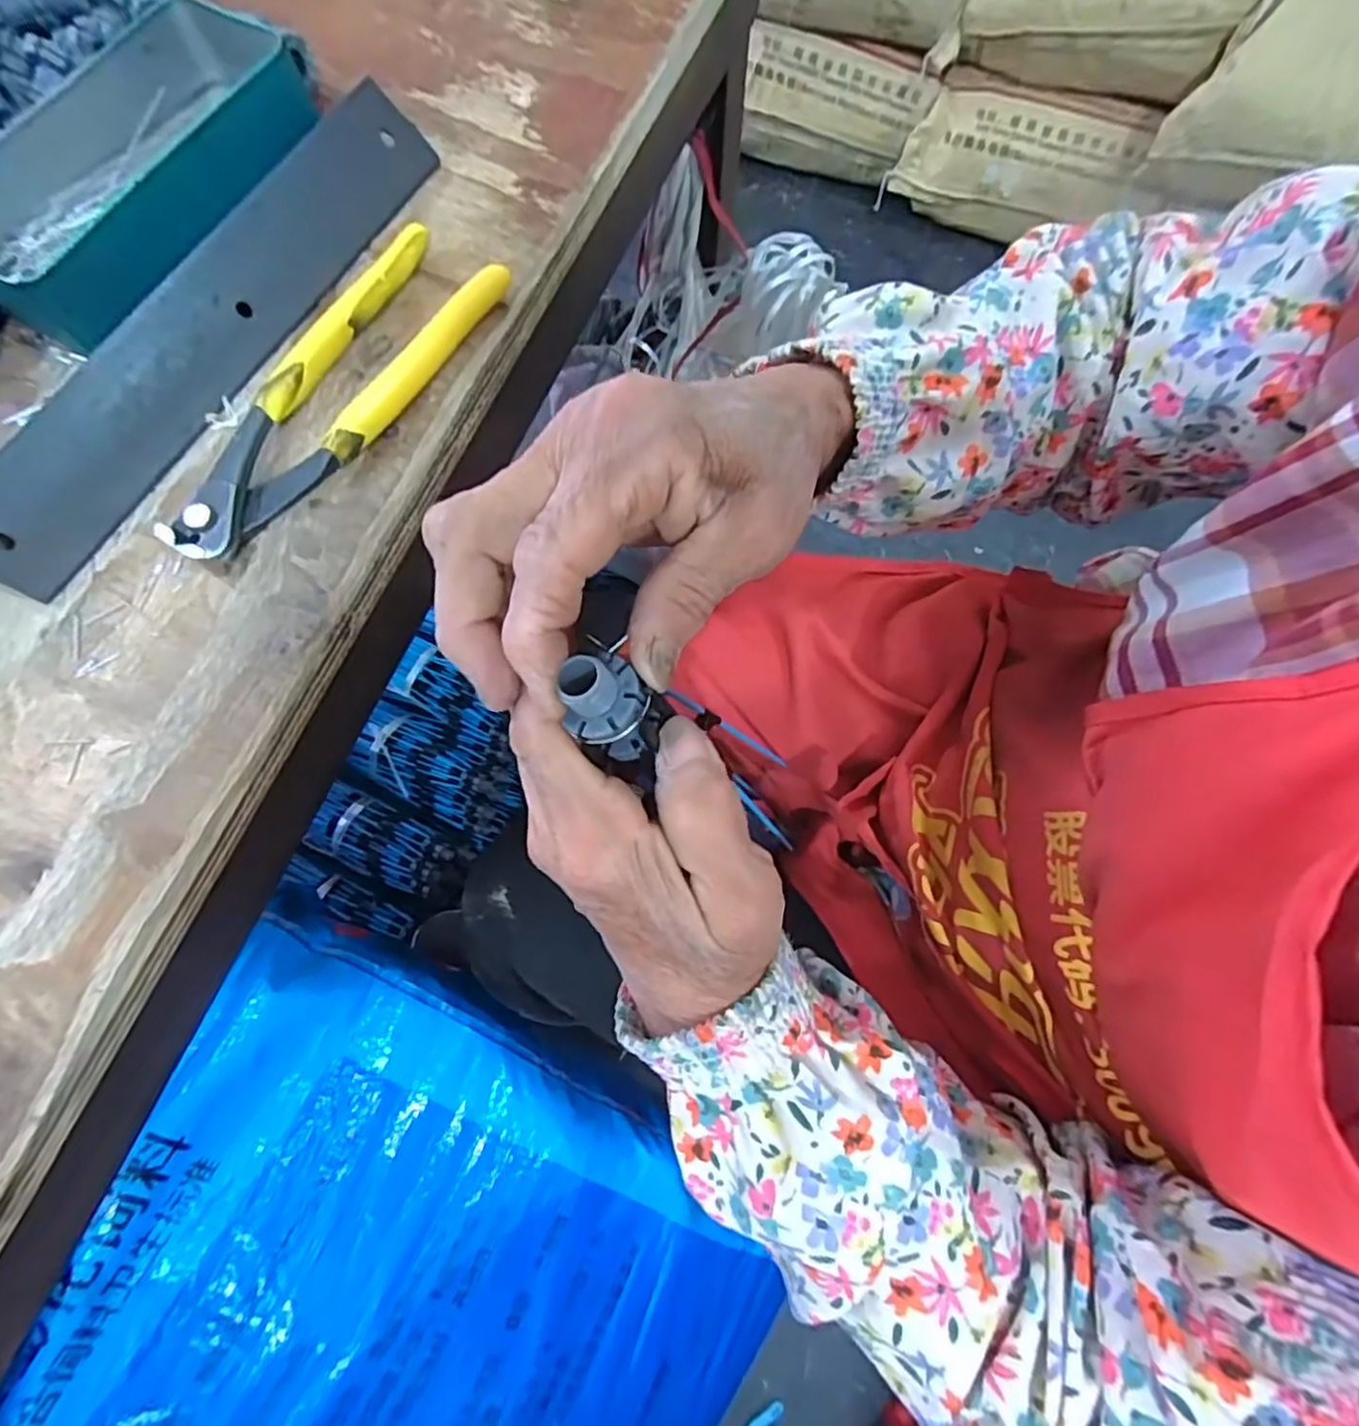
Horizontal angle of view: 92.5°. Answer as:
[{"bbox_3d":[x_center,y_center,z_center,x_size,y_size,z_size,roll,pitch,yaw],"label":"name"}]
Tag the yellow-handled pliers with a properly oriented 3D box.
[{"bbox_3d":[-0.135,-0.124,0.255,0.047,0.017,0.161,32,77,8],"label":"yellow-handled pliers"}]

